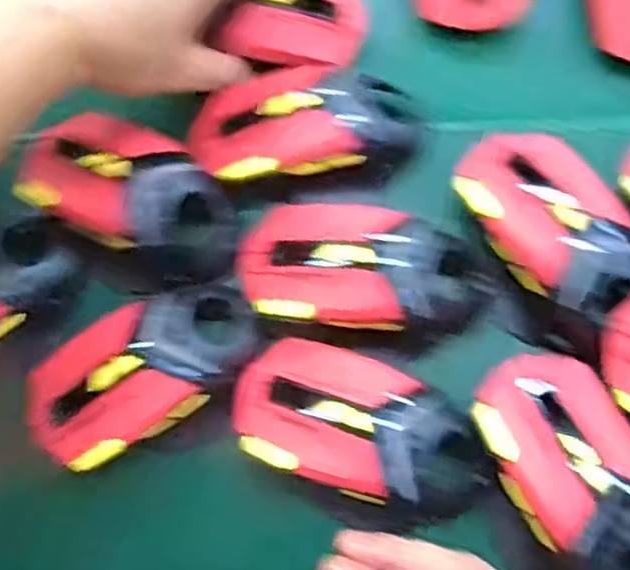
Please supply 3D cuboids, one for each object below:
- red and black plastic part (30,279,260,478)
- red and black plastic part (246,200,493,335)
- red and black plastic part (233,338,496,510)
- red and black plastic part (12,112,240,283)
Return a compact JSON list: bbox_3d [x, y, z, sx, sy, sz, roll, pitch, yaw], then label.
[{"bbox_3d":[-0.082,0.040,0.343,0.116,0.030,0.058,-30,77,-6],"label":"red and black plastic part"},{"bbox_3d":[0.025,-0.008,0.354,0.120,0.033,0.062,8,76,4],"label":"red and black plastic part"},{"bbox_3d":[0.022,0.065,0.333,0.120,0.028,0.060,20,77,6],"label":"red and black plastic part"},{"bbox_3d":[-0.092,-0.050,0.367,0.116,0.031,0.062,26,78,8],"label":"red and black plastic part"}]

